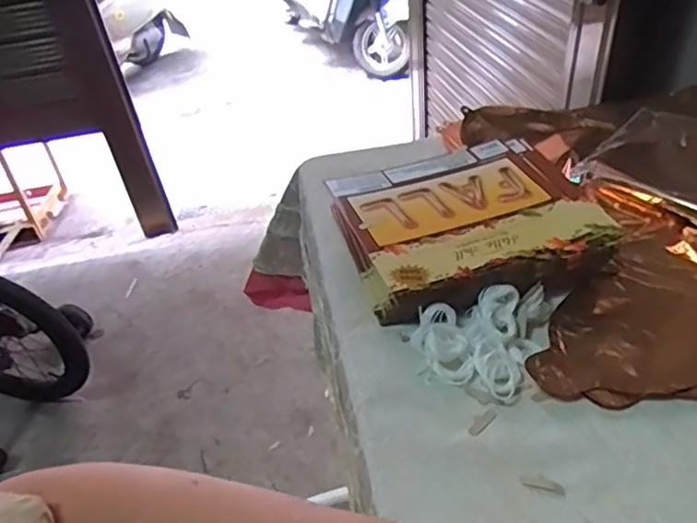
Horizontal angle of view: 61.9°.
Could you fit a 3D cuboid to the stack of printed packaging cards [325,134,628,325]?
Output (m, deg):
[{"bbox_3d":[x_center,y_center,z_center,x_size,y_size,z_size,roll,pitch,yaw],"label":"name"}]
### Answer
[{"bbox_3d":[0.103,-0.037,0.525,0.210,0.049,0.172,-14,41,-7],"label":"stack of printed packaging cards"}]

